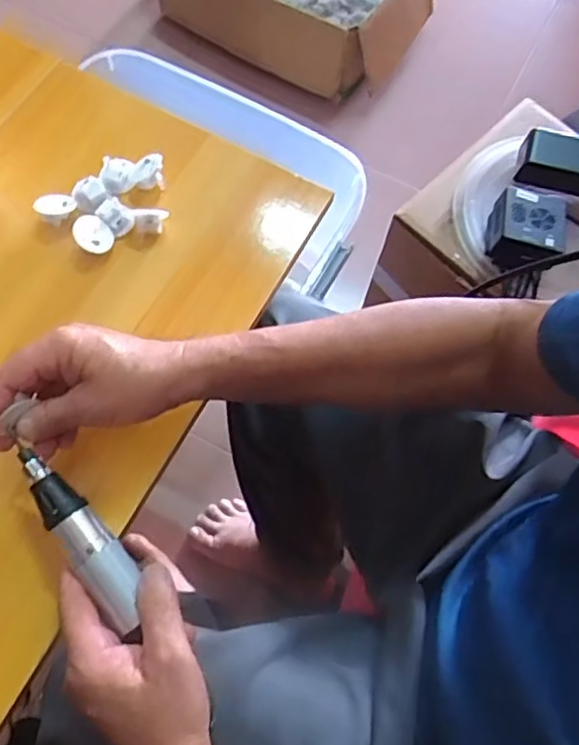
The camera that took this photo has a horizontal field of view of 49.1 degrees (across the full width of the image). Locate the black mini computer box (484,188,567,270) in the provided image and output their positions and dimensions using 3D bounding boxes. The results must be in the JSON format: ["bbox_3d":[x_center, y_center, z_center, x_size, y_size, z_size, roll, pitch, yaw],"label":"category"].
[{"bbox_3d":[0.274,-0.163,0.734,0.080,0.052,0.083,13,69,2],"label":"black mini computer box"}]

